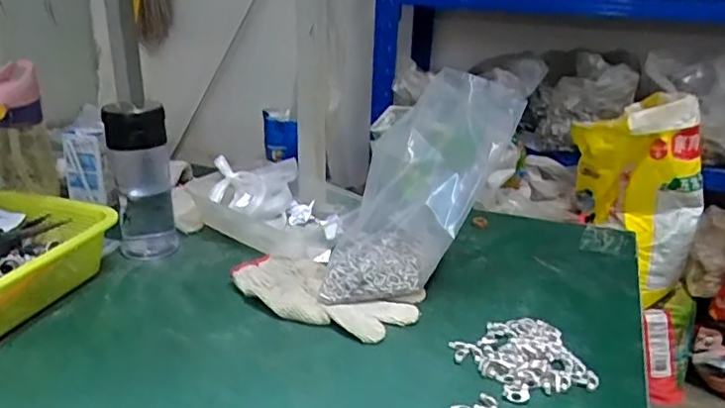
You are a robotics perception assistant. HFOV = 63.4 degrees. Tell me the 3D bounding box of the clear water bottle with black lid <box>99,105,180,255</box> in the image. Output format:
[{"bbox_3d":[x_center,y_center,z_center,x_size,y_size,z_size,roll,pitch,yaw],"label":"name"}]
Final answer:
[{"bbox_3d":[-0.266,-0.027,0.716,0.066,0.180,0.062,-4,22,-12],"label":"clear water bottle with black lid"}]

